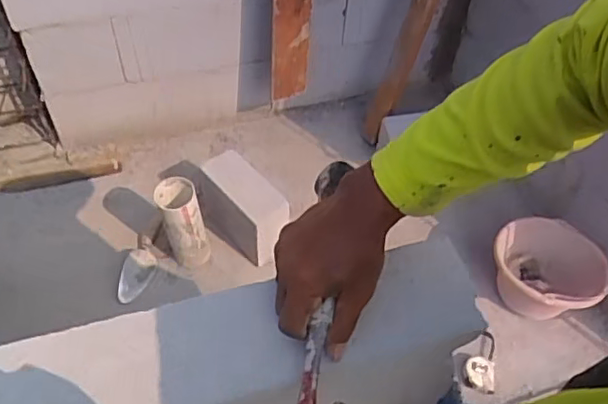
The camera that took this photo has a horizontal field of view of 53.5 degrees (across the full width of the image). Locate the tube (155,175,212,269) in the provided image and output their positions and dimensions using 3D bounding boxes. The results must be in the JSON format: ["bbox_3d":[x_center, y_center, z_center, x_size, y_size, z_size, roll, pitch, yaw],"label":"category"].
[{"bbox_3d":[-0.281,0.063,1.432,0.102,0.272,0.098,2,52,-2],"label":"tube"}]

